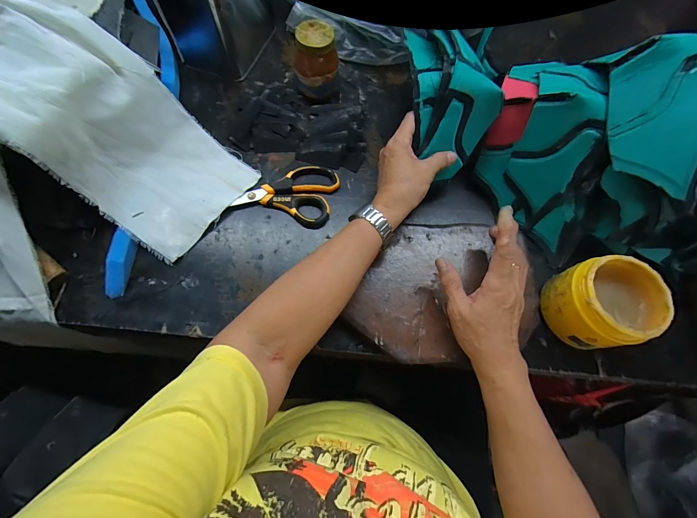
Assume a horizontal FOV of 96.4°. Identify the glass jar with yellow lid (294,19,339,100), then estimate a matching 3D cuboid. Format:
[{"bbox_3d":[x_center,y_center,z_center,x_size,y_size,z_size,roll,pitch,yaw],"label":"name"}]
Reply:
[{"bbox_3d":[-0.048,-0.286,0.466,0.061,0.095,0.056,1,69,-3],"label":"glass jar with yellow lid"}]

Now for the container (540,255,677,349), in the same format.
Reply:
[{"bbox_3d":[0.285,0.054,0.361,0.086,0.089,0.090,-5,69,-5],"label":"container"}]

